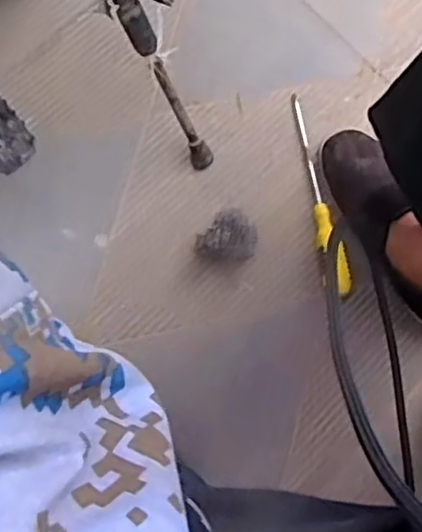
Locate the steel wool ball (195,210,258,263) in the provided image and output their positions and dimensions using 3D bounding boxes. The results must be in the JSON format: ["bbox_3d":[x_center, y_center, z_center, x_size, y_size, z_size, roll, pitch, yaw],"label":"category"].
[{"bbox_3d":[0.019,-0.026,0.766,0.060,0.043,0.063,0,77,2],"label":"steel wool ball"}]

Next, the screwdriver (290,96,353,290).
[{"bbox_3d":[0.125,-0.091,0.813,0.026,0.020,0.255,-13,77,-1],"label":"screwdriver"}]

